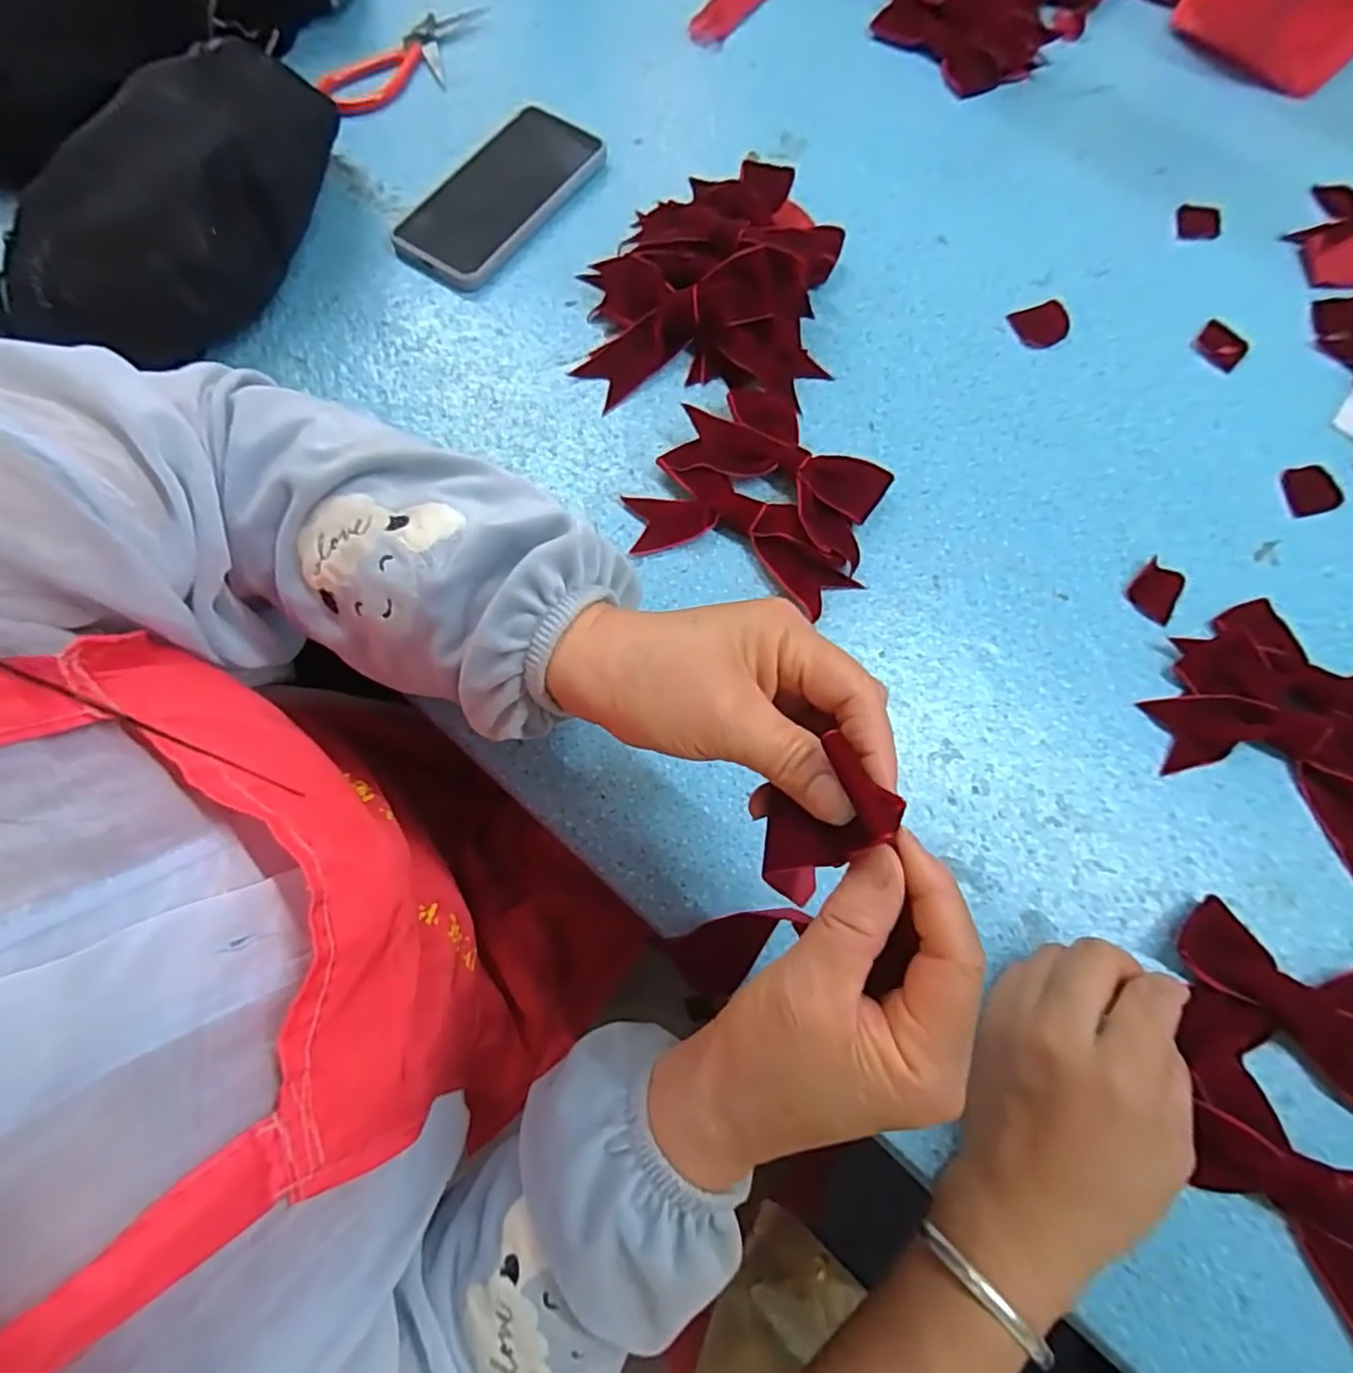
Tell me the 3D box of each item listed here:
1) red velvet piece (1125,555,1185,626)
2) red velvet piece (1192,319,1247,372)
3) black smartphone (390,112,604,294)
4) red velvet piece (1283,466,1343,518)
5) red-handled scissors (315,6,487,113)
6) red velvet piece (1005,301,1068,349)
[{"bbox_3d":[0.293,-0.059,0.405,0.028,0.004,0.035,39,77,11],"label":"red velvet piece"},{"bbox_3d":[0.381,-0.239,0.465,0.031,0.004,0.033,-42,77,-12],"label":"red velvet piece"},{"bbox_3d":[-0.130,-0.360,0.489,0.084,0.015,0.164,34,76,10],"label":"black smartphone"},{"bbox_3d":[0.410,-0.127,0.430,0.034,0.004,0.034,-9,73,-3],"label":"red velvet piece"},{"bbox_3d":[-0.211,-0.510,0.540,0.064,0.011,0.161,40,77,11],"label":"red-handled scissors"},{"bbox_3d":[0.256,-0.254,0.466,0.036,0.007,0.034,-22,74,-7],"label":"red velvet piece"}]

